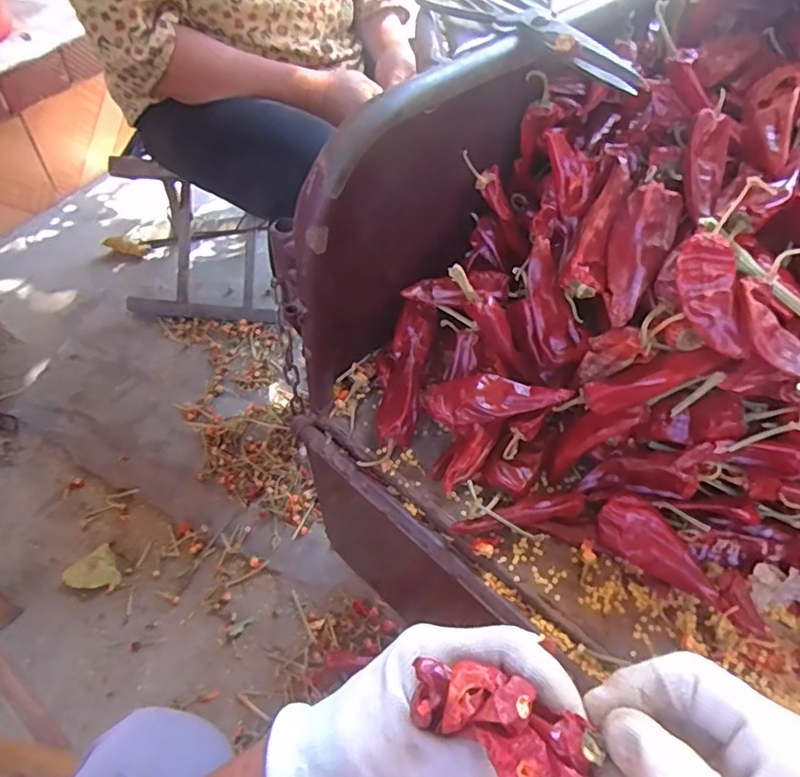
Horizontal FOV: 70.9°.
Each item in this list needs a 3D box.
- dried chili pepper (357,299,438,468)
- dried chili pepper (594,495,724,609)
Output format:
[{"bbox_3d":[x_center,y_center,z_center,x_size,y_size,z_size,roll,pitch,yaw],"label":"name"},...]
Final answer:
[{"bbox_3d":[0.003,-0.006,0.442,0.032,0.051,0.130,12,53,7],"label":"dried chili pepper"},{"bbox_3d":[0.169,0.103,0.365,0.081,0.024,0.031,36,59,22],"label":"dried chili pepper"}]

